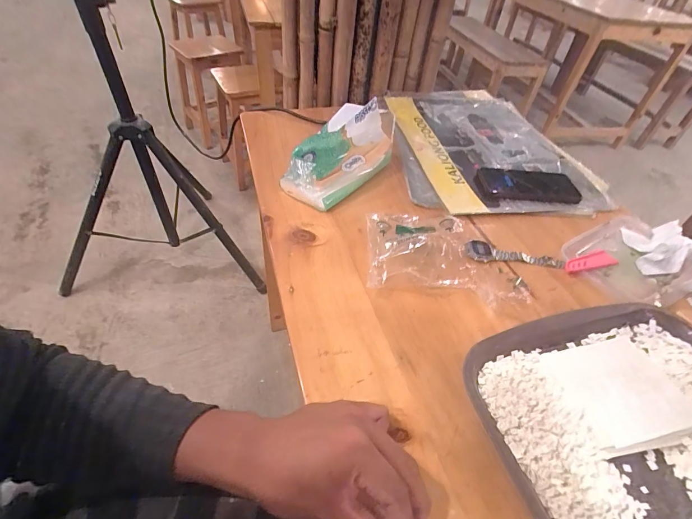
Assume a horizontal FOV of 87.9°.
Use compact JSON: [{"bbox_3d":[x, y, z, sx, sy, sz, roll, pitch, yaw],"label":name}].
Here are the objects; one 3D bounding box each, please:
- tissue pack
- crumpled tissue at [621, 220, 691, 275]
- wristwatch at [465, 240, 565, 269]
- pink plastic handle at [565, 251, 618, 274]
[{"bbox_3d":[-0.010,-0.171,0.567,0.099,0.090,0.203,33,64,26],"label":"tissue pack"},{"bbox_3d":[0.444,-0.018,0.502,0.075,0.029,0.095,10,45,6],"label":"crumpled tissue"},{"bbox_3d":[0.229,-0.006,0.487,0.133,0.010,0.032,5,45,0],"label":"wristwatch"},{"bbox_3d":[0.333,0.003,0.489,0.080,0.010,0.025,-12,47,-16],"label":"pink plastic handle"}]

